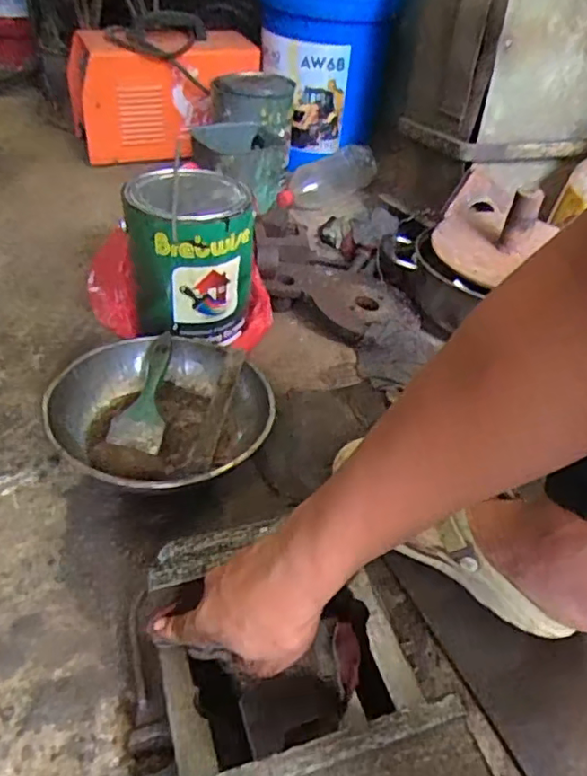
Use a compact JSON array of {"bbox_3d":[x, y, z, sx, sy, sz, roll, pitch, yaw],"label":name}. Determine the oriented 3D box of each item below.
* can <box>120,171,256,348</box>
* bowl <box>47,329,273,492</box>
[{"bbox_3d":[-0.137,-0.170,0.817,0.160,0.206,0.168,1,38,-6],"label":"can"},{"bbox_3d":[-0.153,0.033,0.687,0.236,0.065,0.270,-17,44,-27],"label":"bowl"}]

